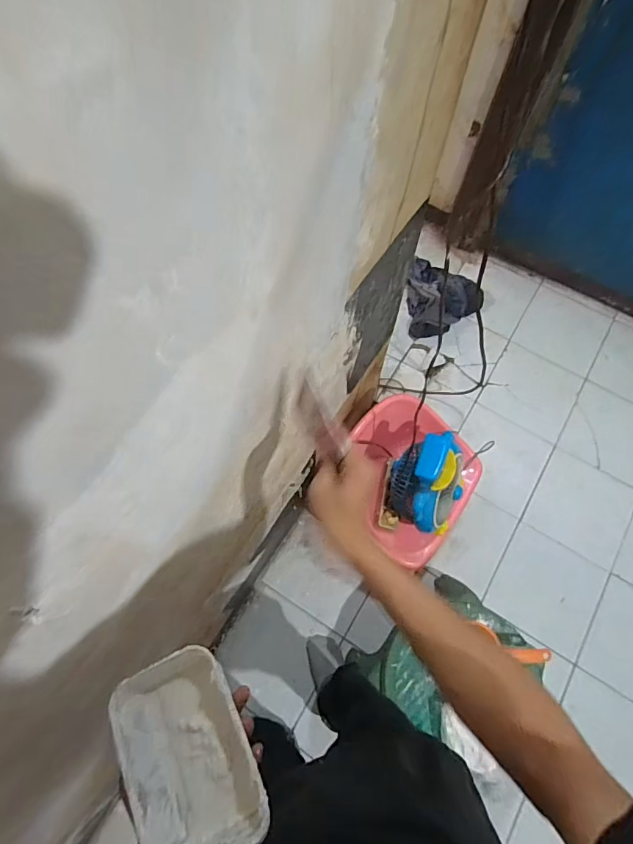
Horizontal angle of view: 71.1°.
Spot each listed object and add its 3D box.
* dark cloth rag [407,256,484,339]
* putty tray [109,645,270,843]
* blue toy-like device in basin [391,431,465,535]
[{"bbox_3d":[0.486,-0.476,1.670,0.282,0.061,0.326,5,69,2],"label":"dark cloth rag"},{"bbox_3d":[-0.122,0.321,0.432,0.117,0.061,0.170,-26,73,-6],"label":"putty tray"},{"bbox_3d":[0.263,0.142,1.008,0.167,0.247,0.190,2,69,1],"label":"blue toy-like device in basin"}]

